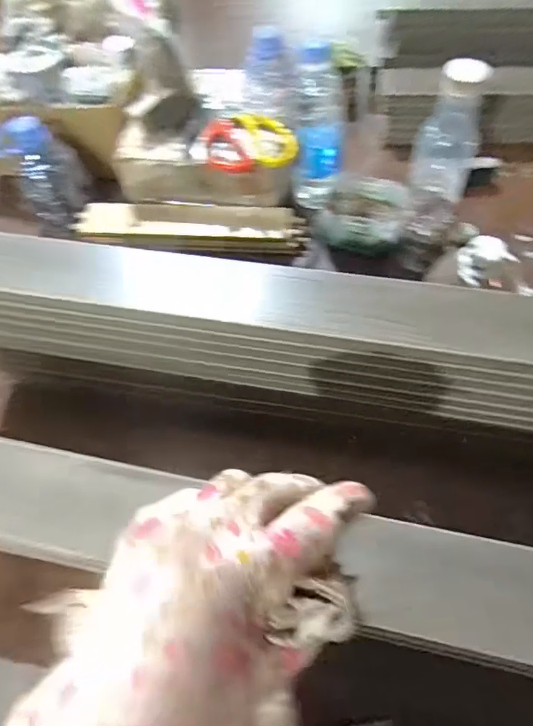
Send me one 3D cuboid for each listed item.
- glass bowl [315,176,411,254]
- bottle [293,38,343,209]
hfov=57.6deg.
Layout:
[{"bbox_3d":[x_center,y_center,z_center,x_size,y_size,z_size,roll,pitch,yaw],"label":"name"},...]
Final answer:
[{"bbox_3d":[0.131,-0.197,0.638,0.110,0.054,0.097,24,66,15],"label":"glass bowl"},{"bbox_3d":[0.067,-0.295,0.627,0.059,0.198,0.062,2,62,5],"label":"bottle"}]

